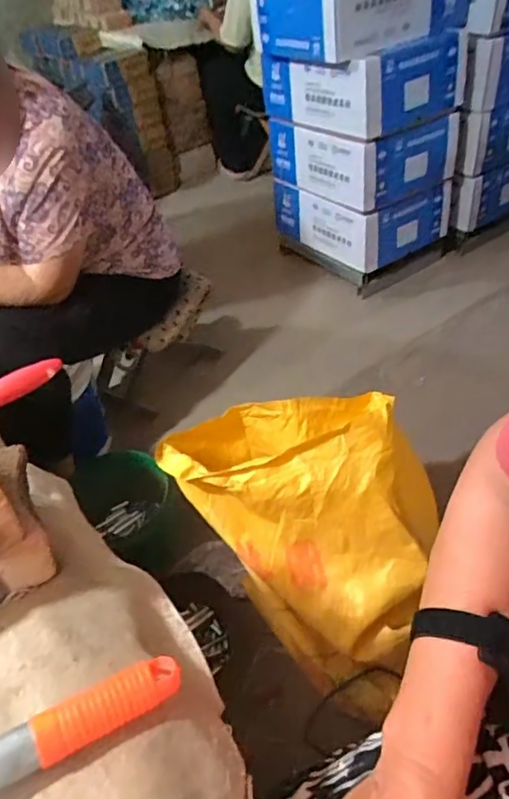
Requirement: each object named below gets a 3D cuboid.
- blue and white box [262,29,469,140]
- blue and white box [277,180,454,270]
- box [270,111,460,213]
[{"bbox_3d":[0.268,-0.828,1.430,0.333,0.191,0.465,-22,44,-16],"label":"blue and white box"},{"bbox_3d":[0.314,-0.593,1.717,0.327,0.203,0.491,-26,45,-20],"label":"blue and white box"},{"bbox_3d":[0.291,-0.717,1.576,0.314,0.192,0.470,-26,45,-20],"label":"box"}]

